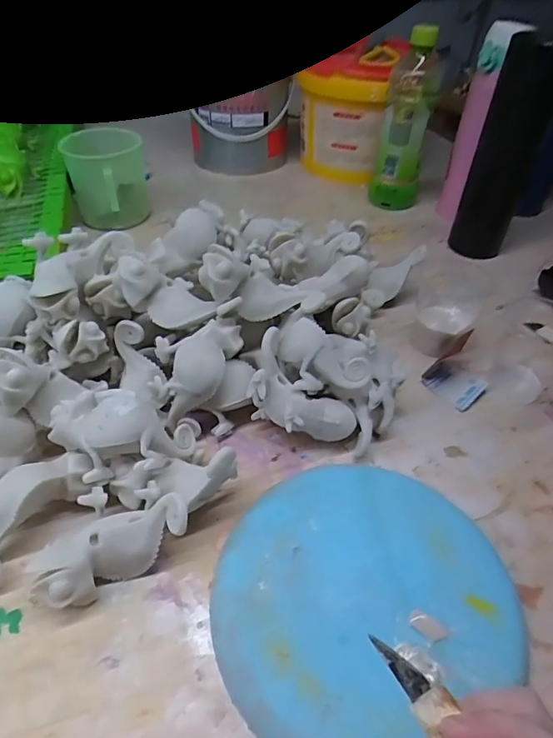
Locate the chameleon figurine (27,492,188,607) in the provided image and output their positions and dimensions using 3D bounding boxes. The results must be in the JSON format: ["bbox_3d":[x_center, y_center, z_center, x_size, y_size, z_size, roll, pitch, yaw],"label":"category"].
[{"bbox_3d":[-0.098,0.108,0.290,0.098,0.039,0.040,-27,49,-8],"label":"chameleon figurine"}]

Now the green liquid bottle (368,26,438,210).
[{"bbox_3d":[0.171,-0.323,0.625,0.062,0.212,0.062,8,44,6],"label":"green liquid bottle"}]

